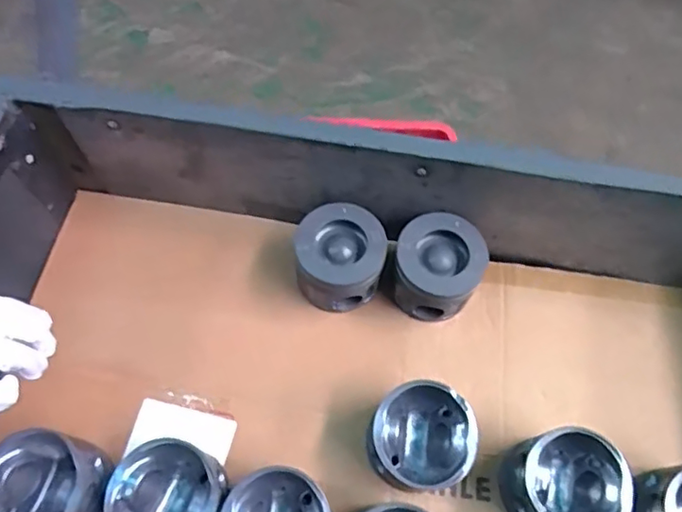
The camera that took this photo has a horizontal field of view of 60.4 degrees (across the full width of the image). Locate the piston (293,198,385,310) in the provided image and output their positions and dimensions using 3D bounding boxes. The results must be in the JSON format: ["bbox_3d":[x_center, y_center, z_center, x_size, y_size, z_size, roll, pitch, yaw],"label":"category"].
[{"bbox_3d":[-0.002,0.004,0.580,0.088,0.073,0.086,-4,66,-4],"label":"piston"}]

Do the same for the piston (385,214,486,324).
[{"bbox_3d":[0.093,0.013,0.576,0.087,0.077,0.089,1,66,-2],"label":"piston"}]

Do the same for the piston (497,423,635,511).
[{"bbox_3d":[0.185,0.192,0.497,0.085,0.079,0.086,1,66,-2],"label":"piston"}]

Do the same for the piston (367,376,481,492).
[{"bbox_3d":[0.067,0.159,0.511,0.086,0.077,0.081,1,66,-2],"label":"piston"}]

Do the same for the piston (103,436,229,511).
[{"bbox_3d":[-0.139,0.201,0.486,0.089,0.076,0.083,1,66,-2],"label":"piston"}]

